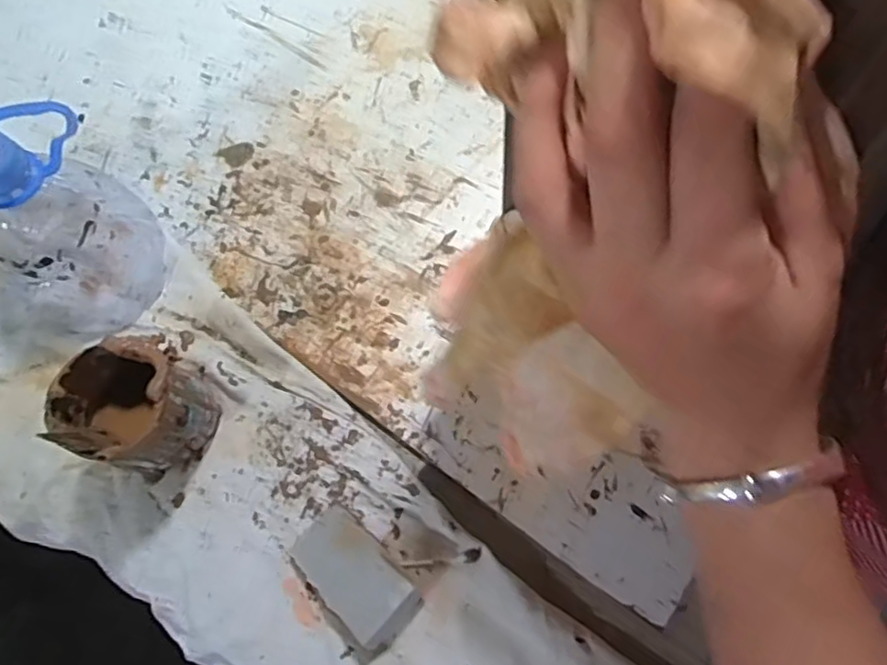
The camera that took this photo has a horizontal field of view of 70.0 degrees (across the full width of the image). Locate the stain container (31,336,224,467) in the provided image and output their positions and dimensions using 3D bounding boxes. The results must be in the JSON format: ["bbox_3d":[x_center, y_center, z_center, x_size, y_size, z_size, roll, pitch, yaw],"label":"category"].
[{"bbox_3d":[-0.171,0.044,0.360,0.068,0.083,0.068,-42,72,-13],"label":"stain container"}]

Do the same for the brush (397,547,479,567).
[{"bbox_3d":[-0.002,0.127,0.355,0.046,0.005,0.007,-8,68,0],"label":"brush"}]

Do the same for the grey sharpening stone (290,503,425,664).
[{"bbox_3d":[-0.049,0.134,0.347,0.044,0.026,0.075,-39,71,-12],"label":"grey sharpening stone"}]

